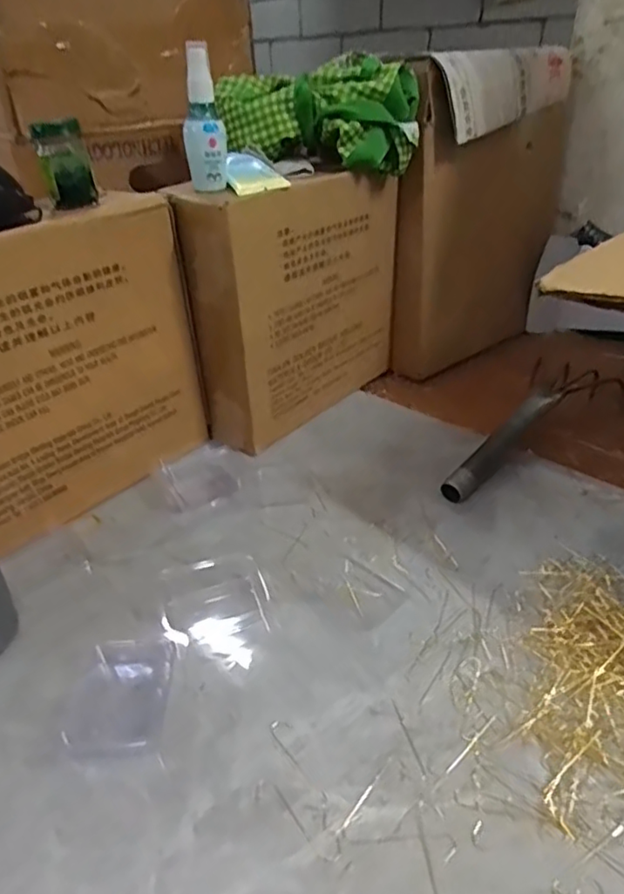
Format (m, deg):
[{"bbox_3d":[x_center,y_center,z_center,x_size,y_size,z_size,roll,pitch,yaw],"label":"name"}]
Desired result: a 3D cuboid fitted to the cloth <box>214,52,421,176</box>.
[{"bbox_3d":[0.008,-0.357,0.653,0.209,0.094,0.082,7,33,13],"label":"cloth"}]

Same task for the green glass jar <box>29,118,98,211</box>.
[{"bbox_3d":[-0.213,-0.241,0.522,0.041,0.070,0.034,-13,34,-17],"label":"green glass jar"}]

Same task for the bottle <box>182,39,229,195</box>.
[{"bbox_3d":[-0.100,-0.299,0.554,0.037,0.117,0.029,-5,33,-6],"label":"bottle"}]

